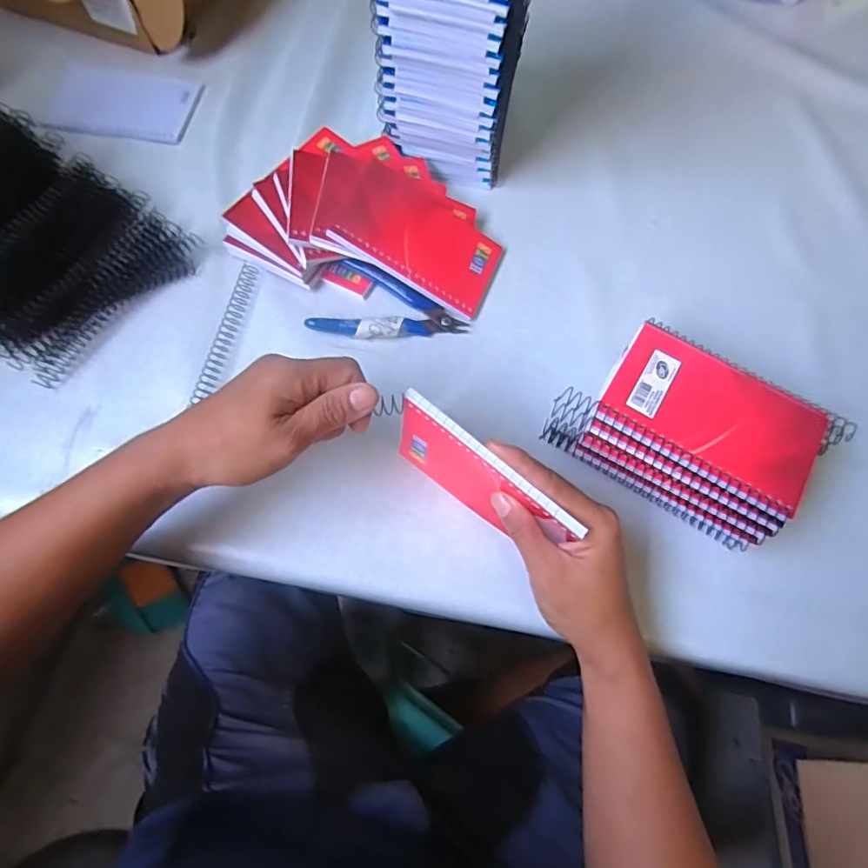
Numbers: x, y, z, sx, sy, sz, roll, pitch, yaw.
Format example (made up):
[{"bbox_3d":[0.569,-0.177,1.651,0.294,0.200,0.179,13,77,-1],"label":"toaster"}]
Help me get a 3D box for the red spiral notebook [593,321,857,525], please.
[{"bbox_3d":[0.184,-0.015,0.329,0.135,0.009,0.087,33,71,10],"label":"red spiral notebook"}]

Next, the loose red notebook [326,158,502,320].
[{"bbox_3d":[-0.010,-0.160,0.417,0.130,0.006,0.086,28,67,-15],"label":"loose red notebook"}]

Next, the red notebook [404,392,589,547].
[{"bbox_3d":[0.027,0.031,0.326,0.127,0.082,0.011,39,66,11],"label":"red notebook"}]

